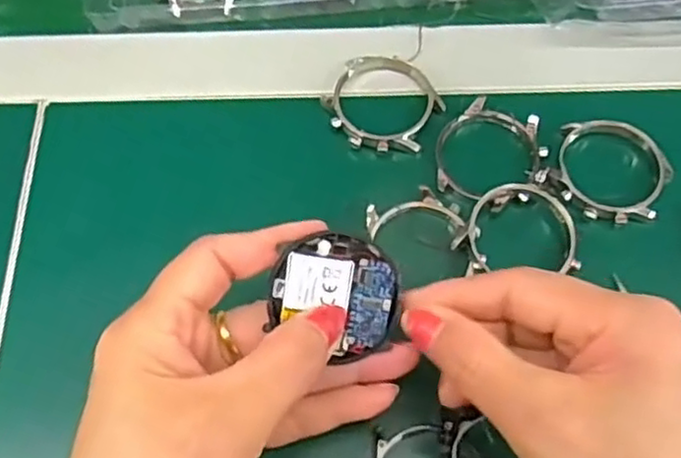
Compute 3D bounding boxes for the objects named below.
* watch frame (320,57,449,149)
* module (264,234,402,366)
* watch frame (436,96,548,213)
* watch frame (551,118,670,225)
[{"bbox_3d":[0.019,-0.059,0.318,0.051,0.008,0.050,28,70,12],"label":"watch frame"},{"bbox_3d":[0.000,0.020,0.224,0.041,0.009,0.033,25,91,-4],"label":"module"},{"bbox_3d":[0.068,-0.033,0.307,0.049,0.006,0.052,22,69,10],"label":"watch frame"},{"bbox_3d":[0.119,-0.026,0.300,0.050,0.012,0.046,17,72,10],"label":"watch frame"}]

